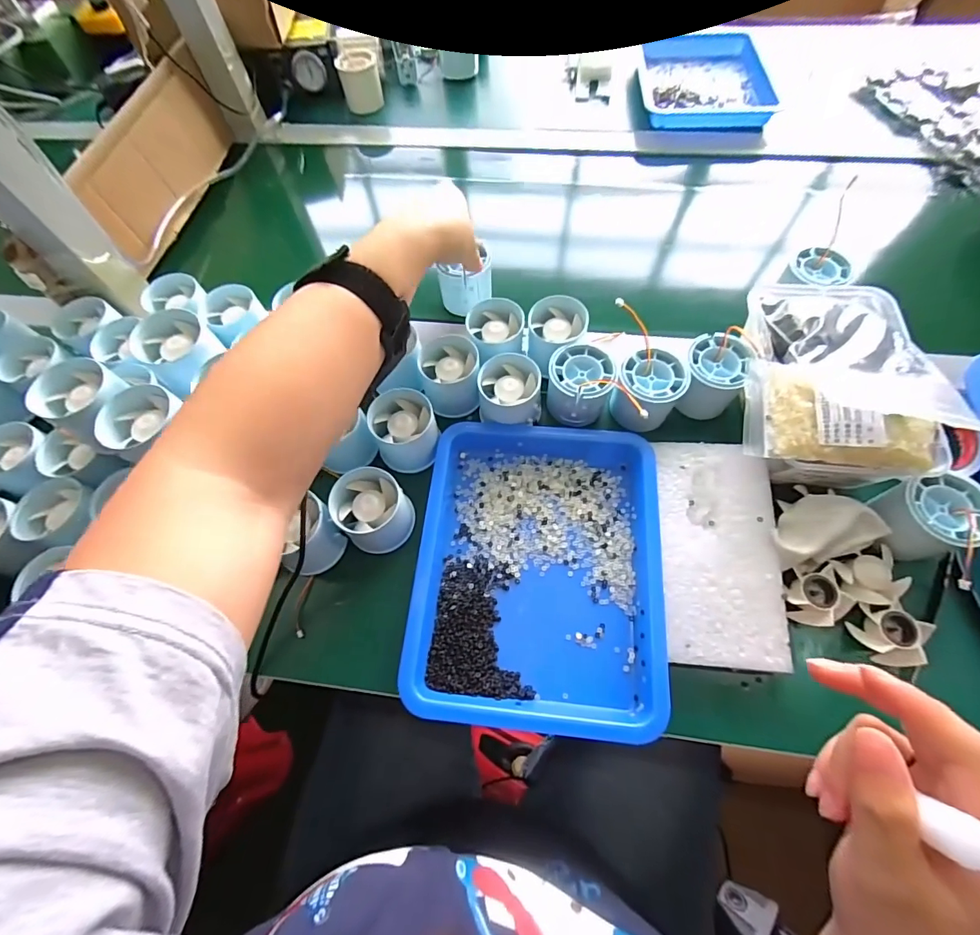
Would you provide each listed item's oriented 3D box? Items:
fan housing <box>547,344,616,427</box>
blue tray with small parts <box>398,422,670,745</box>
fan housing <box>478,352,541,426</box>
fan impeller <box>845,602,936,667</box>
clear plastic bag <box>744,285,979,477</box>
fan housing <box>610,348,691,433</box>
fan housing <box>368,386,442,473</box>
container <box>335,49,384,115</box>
[{"bbox_3d":[0.076,-0.069,0.381,0.052,0.048,0.049,0,65,1],"label":"fan housing"},{"bbox_3d":[0.036,0.068,0.334,0.173,0.026,0.222,5,65,4],"label":"blue tray with small parts"},{"bbox_3d":[0.018,-0.064,0.381,0.051,0.045,0.046,4,65,3],"label":"fan housing"},{"bbox_3d":[0.274,0.115,0.306,0.036,0.026,0.038,0,65,1],"label":"fan impeller"},{"bbox_3d":[0.264,-0.072,0.342,0.137,0.064,0.174,8,64,8],"label":"clear plastic bag"},{"bbox_3d":[0.134,-0.065,0.378,0.050,0.051,0.052,0,65,1],"label":"fan housing"},{"bbox_3d":[-0.070,-0.030,0.368,0.051,0.041,0.056,0,65,1],"label":"fan housing"},{"bbox_3d":[-0.183,-0.545,0.629,0.053,0.056,0.042,-16,63,-4],"label":"container"}]

